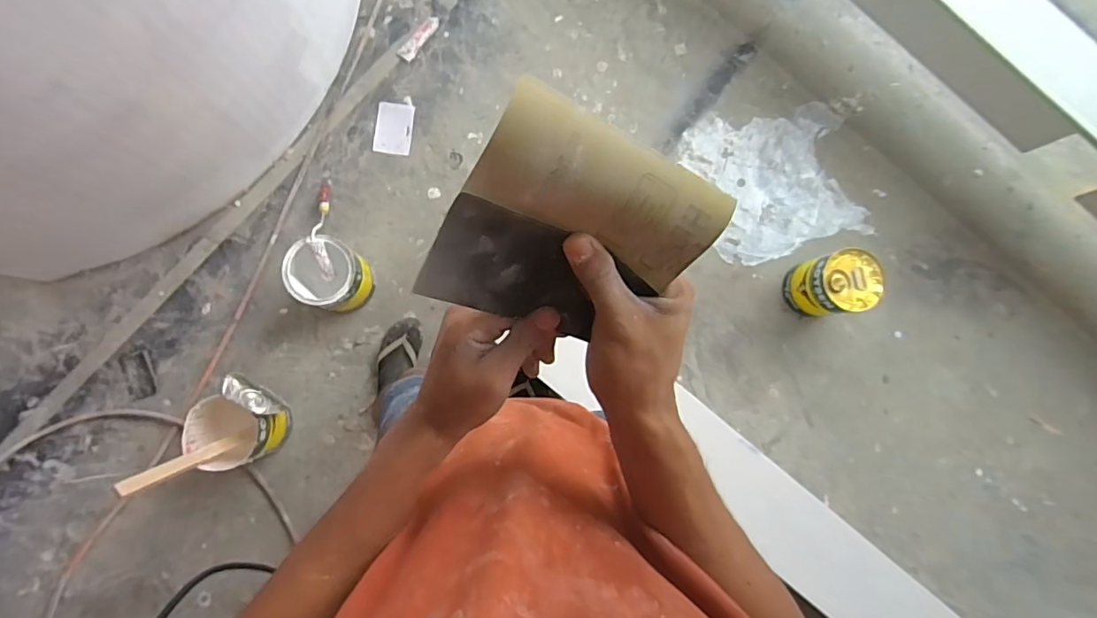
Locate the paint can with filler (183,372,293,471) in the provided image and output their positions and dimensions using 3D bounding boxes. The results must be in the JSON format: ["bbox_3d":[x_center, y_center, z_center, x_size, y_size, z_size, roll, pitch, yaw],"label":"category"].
[{"bbox_3d":[-0.737,0.277,1.257,0.209,0.204,0.192,-32,87,-6],"label":"paint can with filler"}]

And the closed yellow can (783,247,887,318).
[{"bbox_3d":[0.763,-0.067,1.386,0.142,0.232,0.154,0,84,-4],"label":"closed yellow can"}]

